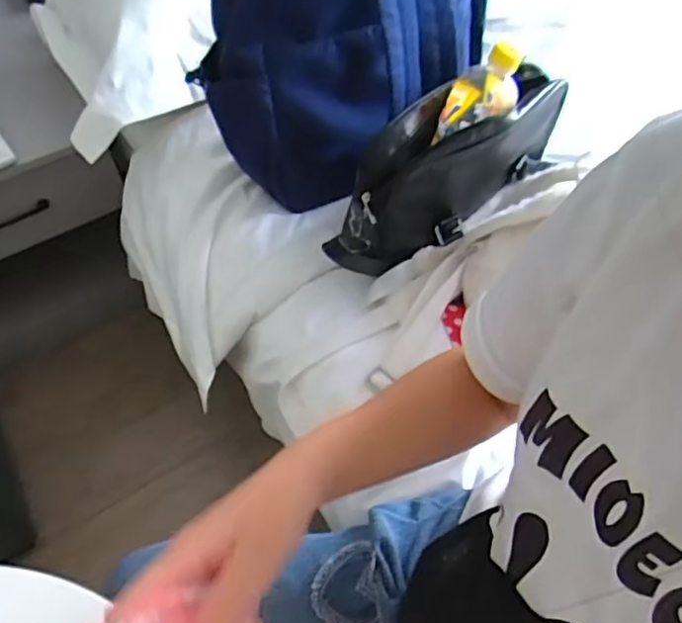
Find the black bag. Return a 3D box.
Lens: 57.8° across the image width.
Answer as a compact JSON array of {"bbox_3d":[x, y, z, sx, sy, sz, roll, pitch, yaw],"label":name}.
[{"bbox_3d":[0.116,-0.147,0.664,0.286,0.156,0.078,-34,57,-21],"label":"black bag"}]

